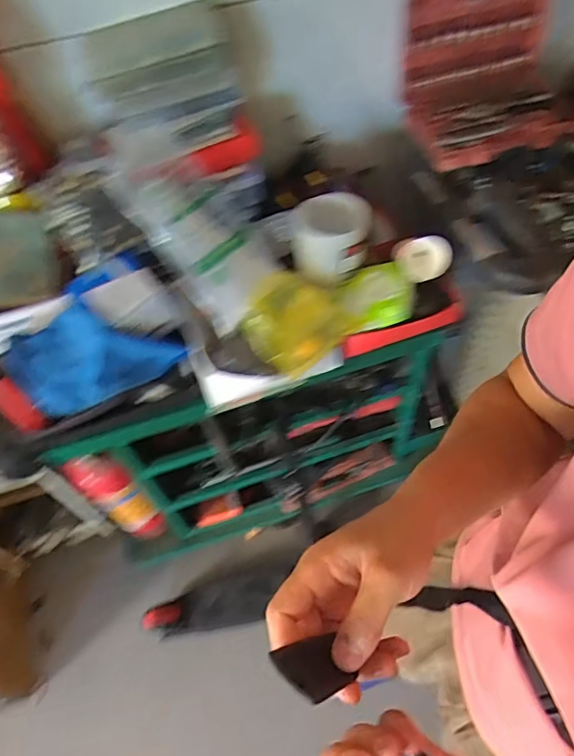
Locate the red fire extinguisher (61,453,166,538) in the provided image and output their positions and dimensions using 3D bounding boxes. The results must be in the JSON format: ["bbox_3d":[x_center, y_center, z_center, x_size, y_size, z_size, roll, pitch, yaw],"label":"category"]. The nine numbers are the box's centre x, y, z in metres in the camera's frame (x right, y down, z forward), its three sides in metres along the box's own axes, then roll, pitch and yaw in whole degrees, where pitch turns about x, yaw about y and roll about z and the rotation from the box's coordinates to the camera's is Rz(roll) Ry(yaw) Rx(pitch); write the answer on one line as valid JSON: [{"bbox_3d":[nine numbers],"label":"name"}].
[{"bbox_3d":[-0.396,0.287,1.222,0.085,0.408,0.090,35,65,24],"label":"red fire extinguisher"}]

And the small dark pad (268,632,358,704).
[{"bbox_3d":[0.016,0.166,0.293,0.031,0.048,0.004,45,112,41],"label":"small dark pad"}]

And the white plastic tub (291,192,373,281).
[{"bbox_3d":[0.076,-0.247,0.888,0.130,0.093,0.128,-2,56,3],"label":"white plastic tub"}]

